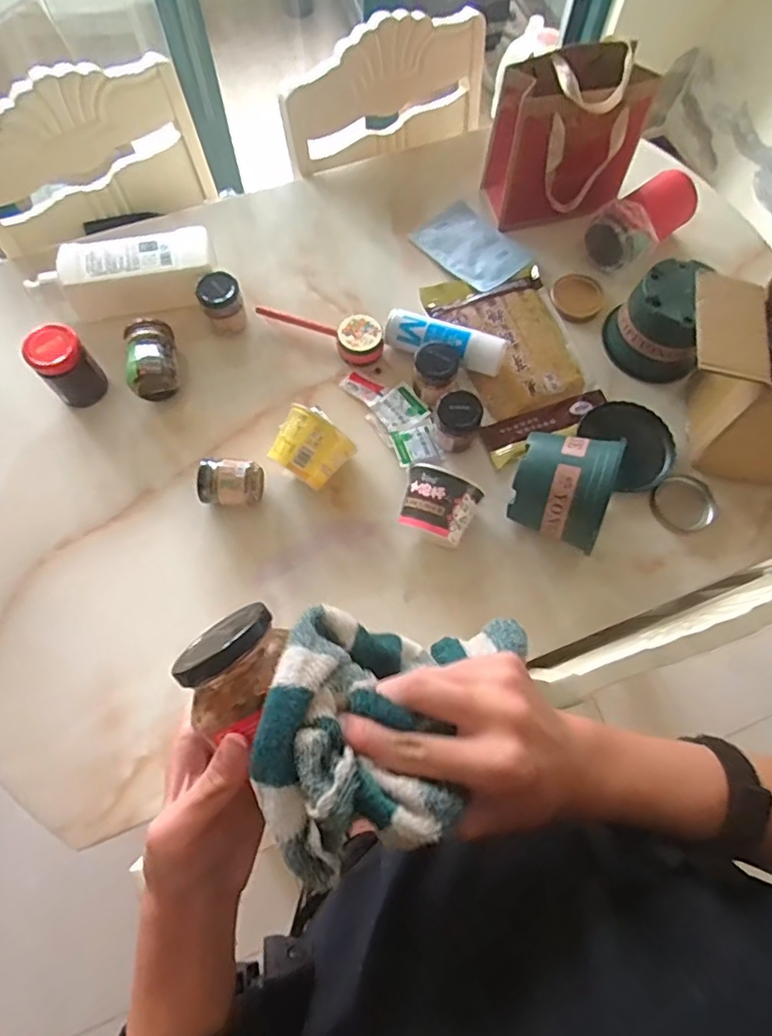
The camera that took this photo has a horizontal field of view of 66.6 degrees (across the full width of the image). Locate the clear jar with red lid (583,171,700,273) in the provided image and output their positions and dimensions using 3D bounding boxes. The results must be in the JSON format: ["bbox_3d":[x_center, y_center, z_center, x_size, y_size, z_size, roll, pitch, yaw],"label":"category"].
[{"bbox_3d":[0.384,-0.446,0.879,0.151,0.078,0.094,-40,75,-14],"label":"clear jar with red lid"}]

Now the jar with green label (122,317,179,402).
[{"bbox_3d":[-0.319,-0.218,0.803,0.065,0.070,0.109,-9,70,-4],"label":"jar with green label"}]

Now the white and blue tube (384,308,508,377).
[{"bbox_3d":[0.080,-0.244,0.807,0.171,0.041,0.050,23,71,7],"label":"white and blue tube"}]

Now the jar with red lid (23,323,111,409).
[{"bbox_3d":[-0.419,-0.196,0.780,0.066,0.098,0.071,0,70,-1],"label":"jar with red lid"}]

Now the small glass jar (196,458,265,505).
[{"bbox_3d":[-0.194,-0.041,0.746,0.079,0.058,0.058,2,69,0],"label":"small glass jar"}]

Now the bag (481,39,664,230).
[{"bbox_3d":[0.262,-0.548,0.845,0.201,0.205,0.112,-5,70,-3],"label":"bag"}]

